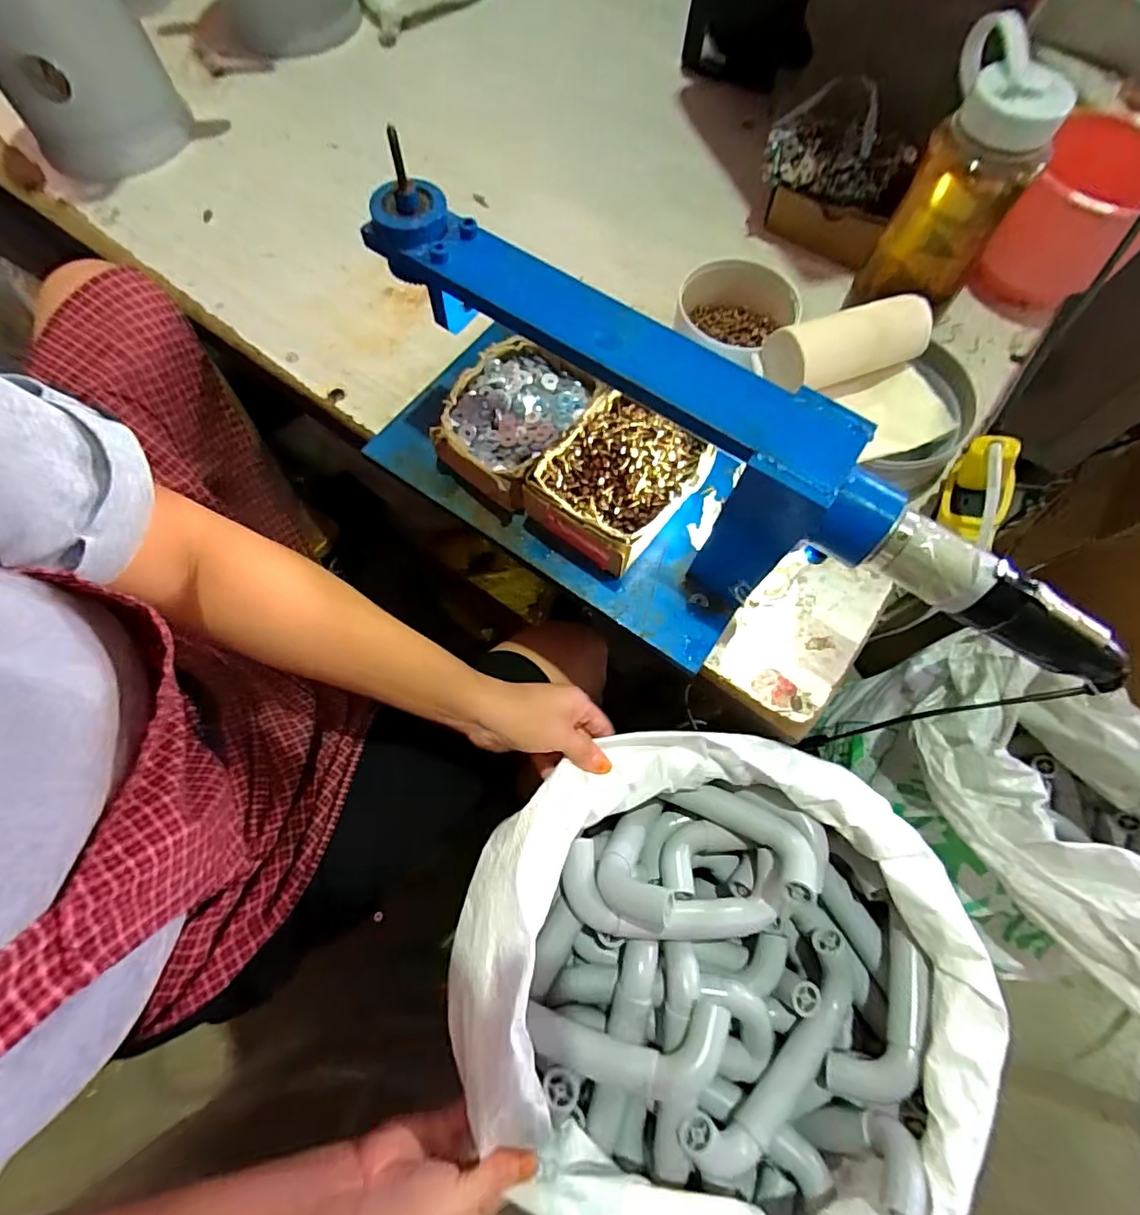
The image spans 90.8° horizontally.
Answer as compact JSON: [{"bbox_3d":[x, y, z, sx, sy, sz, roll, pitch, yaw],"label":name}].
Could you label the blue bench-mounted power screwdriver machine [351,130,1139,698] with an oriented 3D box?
[{"bbox_3d":[0.069,-0.073,0.392,0.538,0.183,0.142,37,74,13],"label":"blue bench-mounted power screwdriver machine"}]

